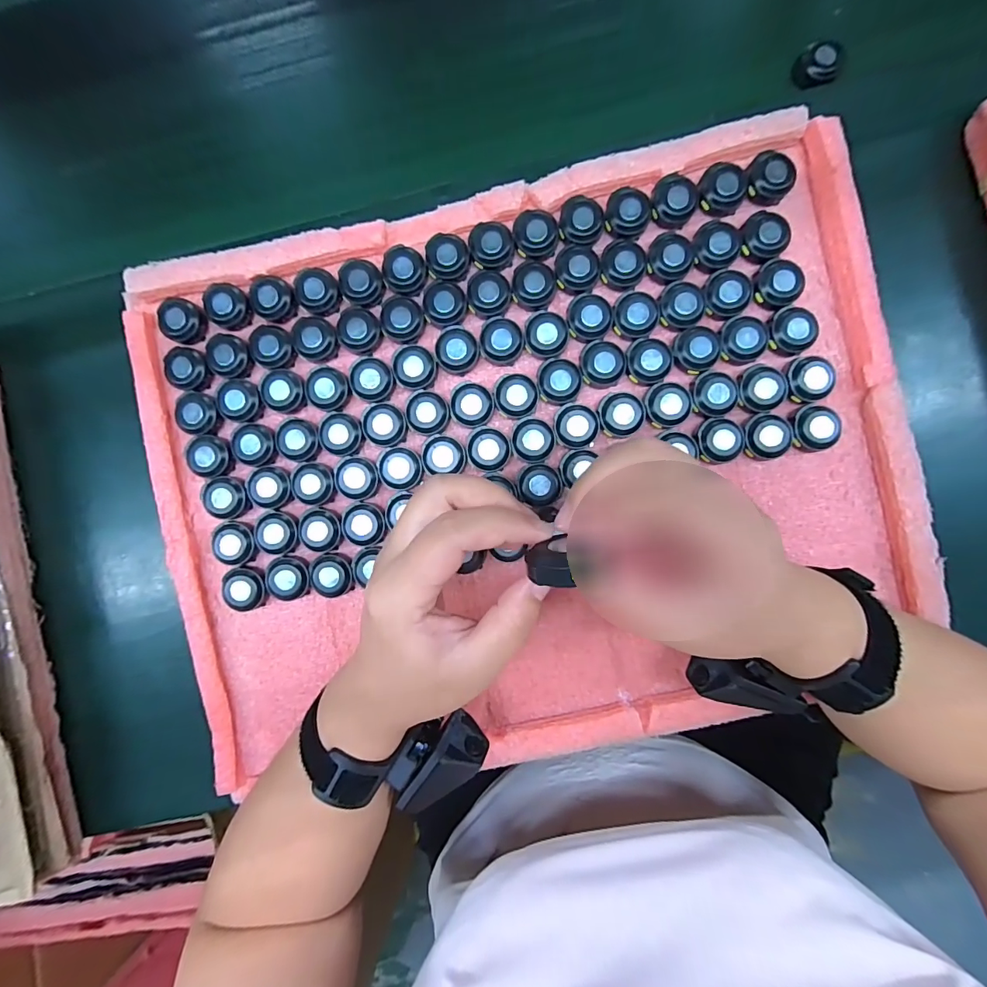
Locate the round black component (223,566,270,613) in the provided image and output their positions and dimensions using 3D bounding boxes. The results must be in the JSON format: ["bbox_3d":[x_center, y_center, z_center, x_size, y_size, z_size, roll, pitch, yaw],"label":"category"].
[{"bbox_3d":[-0.169,0.065,0.303,0.029,0.015,0.029,0,87,3],"label":"round black component"}]

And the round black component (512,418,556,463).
[{"bbox_3d":[0.027,-0.036,0.292,0.028,0.007,0.029,8,88,4],"label":"round black component"}]

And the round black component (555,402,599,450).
[{"bbox_3d":[0.056,-0.045,0.293,0.030,0.009,0.030,0,87,3],"label":"round black component"}]

